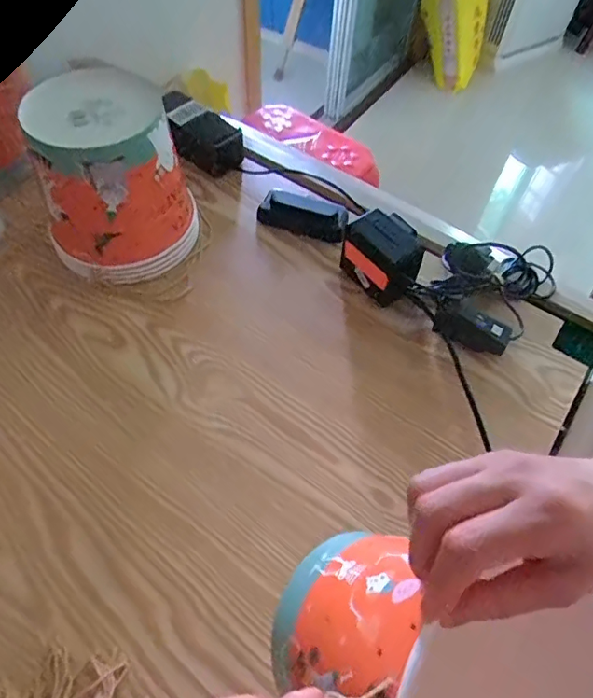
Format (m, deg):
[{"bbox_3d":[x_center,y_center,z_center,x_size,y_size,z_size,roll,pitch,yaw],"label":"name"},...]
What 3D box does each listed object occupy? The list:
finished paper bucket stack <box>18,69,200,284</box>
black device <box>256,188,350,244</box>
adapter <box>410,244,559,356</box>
[{"bbox_3d":[-0.189,-0.174,0.545,0.152,0.157,0.144,-14,58,-13],"label":"finished paper bucket stack"},{"bbox_3d":[0.010,-0.164,0.632,0.110,0.025,0.051,19,57,9],"label":"black device"},{"bbox_3d":[0.213,-0.075,0.569,0.120,0.046,0.172,33,60,17],"label":"adapter"}]

